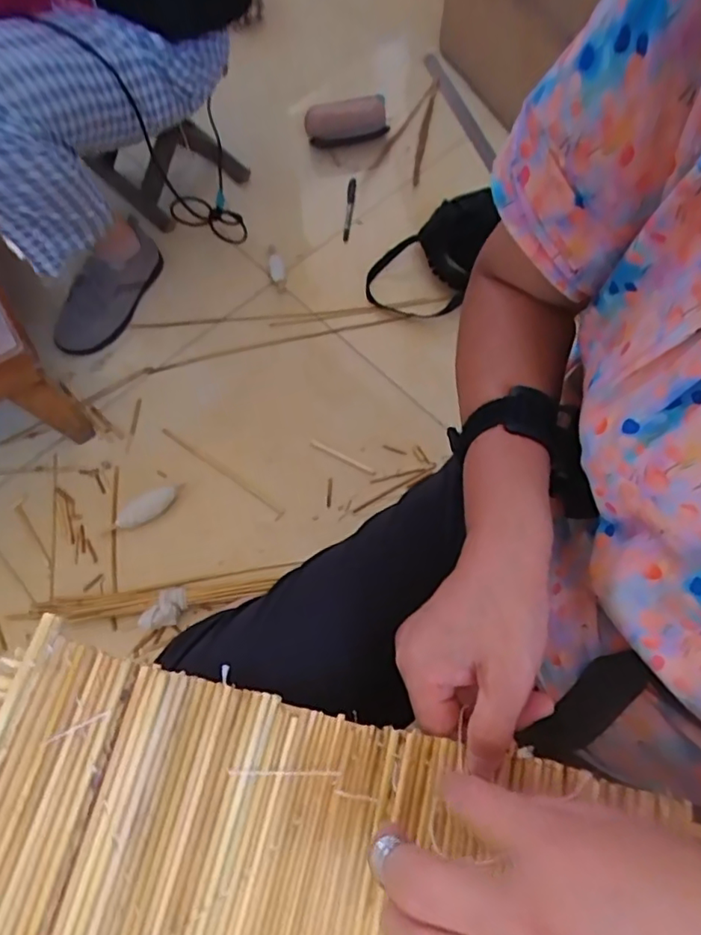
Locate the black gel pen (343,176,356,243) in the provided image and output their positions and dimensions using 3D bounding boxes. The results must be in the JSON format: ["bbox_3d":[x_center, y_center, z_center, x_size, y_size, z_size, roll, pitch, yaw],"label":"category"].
[{"bbox_3d":[-0.001,-0.485,1.082,0.015,0.019,0.148,4,67,1],"label":"black gel pen"}]

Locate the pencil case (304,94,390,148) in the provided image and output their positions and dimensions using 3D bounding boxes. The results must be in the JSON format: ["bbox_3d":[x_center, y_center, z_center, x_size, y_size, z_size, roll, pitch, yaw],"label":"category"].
[{"bbox_3d":[-0.010,-0.676,1.147,0.162,0.047,0.081,-16,67,-5],"label":"pencil case"}]

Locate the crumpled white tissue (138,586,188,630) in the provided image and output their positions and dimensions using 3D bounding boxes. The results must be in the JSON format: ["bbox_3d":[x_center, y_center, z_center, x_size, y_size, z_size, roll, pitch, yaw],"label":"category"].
[{"bbox_3d":[-0.246,0.189,0.777,0.042,0.022,0.068,29,71,13],"label":"crumpled white tissue"}]

